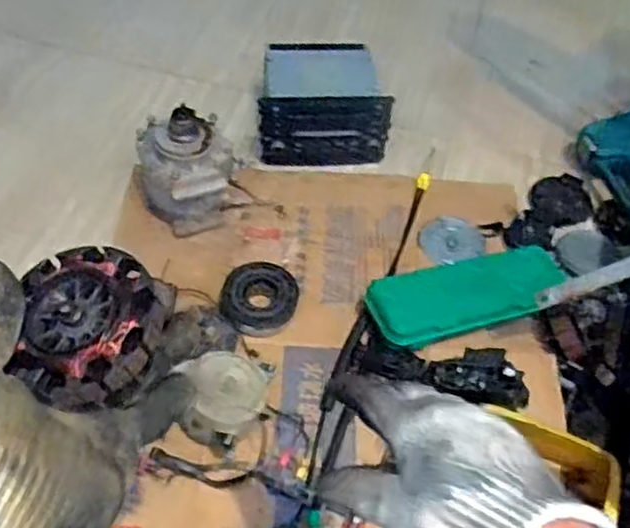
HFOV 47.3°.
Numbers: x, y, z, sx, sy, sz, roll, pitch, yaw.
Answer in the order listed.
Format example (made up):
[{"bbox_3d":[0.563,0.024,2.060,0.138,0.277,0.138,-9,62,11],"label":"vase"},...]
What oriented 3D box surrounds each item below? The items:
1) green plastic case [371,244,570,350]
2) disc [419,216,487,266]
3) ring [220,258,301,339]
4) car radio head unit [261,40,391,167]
[{"bbox_3d":[0.222,0.040,0.991,0.299,0.023,0.106,-10,58,-19],"label":"green plastic case"},{"bbox_3d":[0.207,-0.035,1.086,0.097,0.008,0.083,15,63,3],"label":"disc"},{"bbox_3d":[-0.077,0.047,0.981,0.101,0.032,0.103,15,51,6],"label":"ring"},{"bbox_3d":[0.006,-0.269,1.207,0.202,0.117,0.181,-3,52,-8],"label":"car radio head unit"}]

